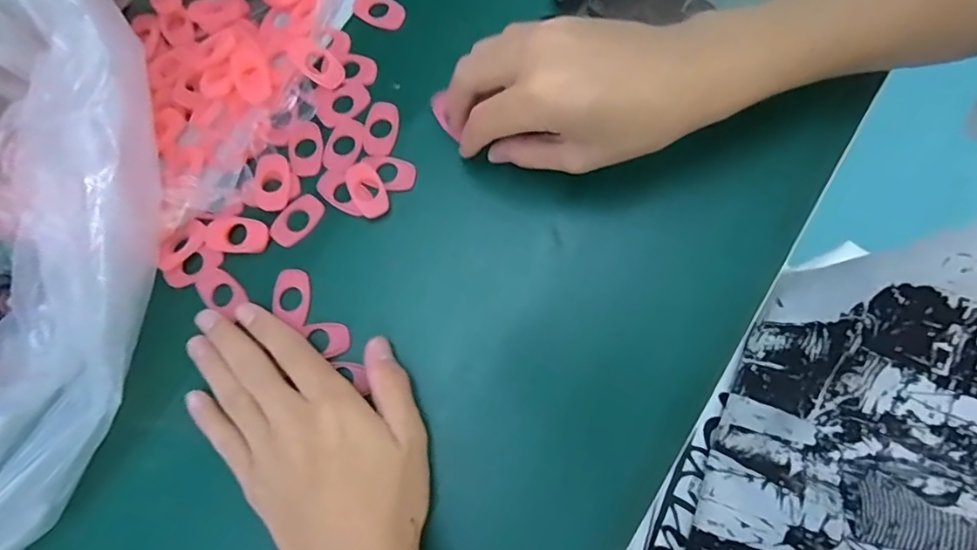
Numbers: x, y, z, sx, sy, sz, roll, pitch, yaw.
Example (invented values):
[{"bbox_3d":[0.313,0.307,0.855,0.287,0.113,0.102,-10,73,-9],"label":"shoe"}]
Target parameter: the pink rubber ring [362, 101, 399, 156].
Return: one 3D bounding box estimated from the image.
[{"bbox_3d":[-0.062,-0.086,0.304,0.019,0.004,0.034,8,79,3],"label":"pink rubber ring"}]

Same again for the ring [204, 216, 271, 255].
[{"bbox_3d":[-0.139,-0.022,0.290,0.033,0.004,0.020,6,79,2],"label":"ring"}]

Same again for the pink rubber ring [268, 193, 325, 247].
[{"bbox_3d":[-0.107,-0.031,0.294,0.019,0.004,0.032,40,82,8],"label":"pink rubber ring"}]

